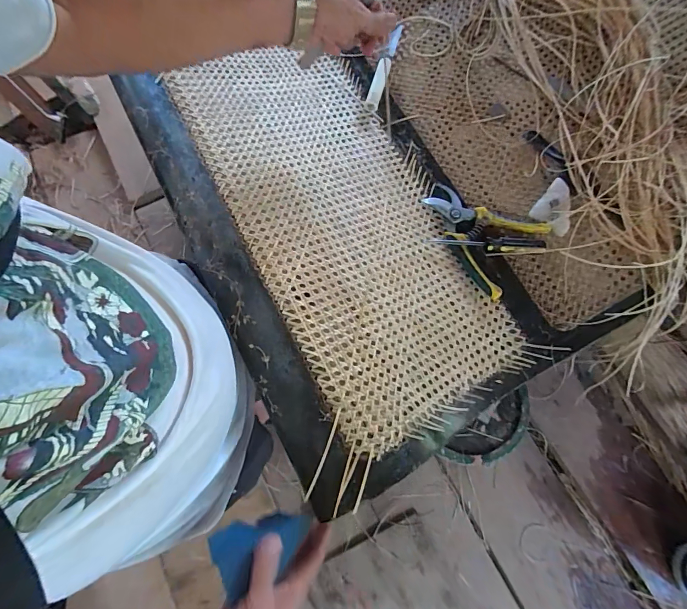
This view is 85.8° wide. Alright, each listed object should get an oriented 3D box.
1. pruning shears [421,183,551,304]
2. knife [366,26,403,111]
[{"bbox_3d":[0.195,-0.111,0.554,0.172,0.022,0.129,39,80,10],"label":"pruning shears"},{"bbox_3d":[0.070,-0.405,0.628,0.022,0.022,0.170,16,74,6],"label":"knife"}]

